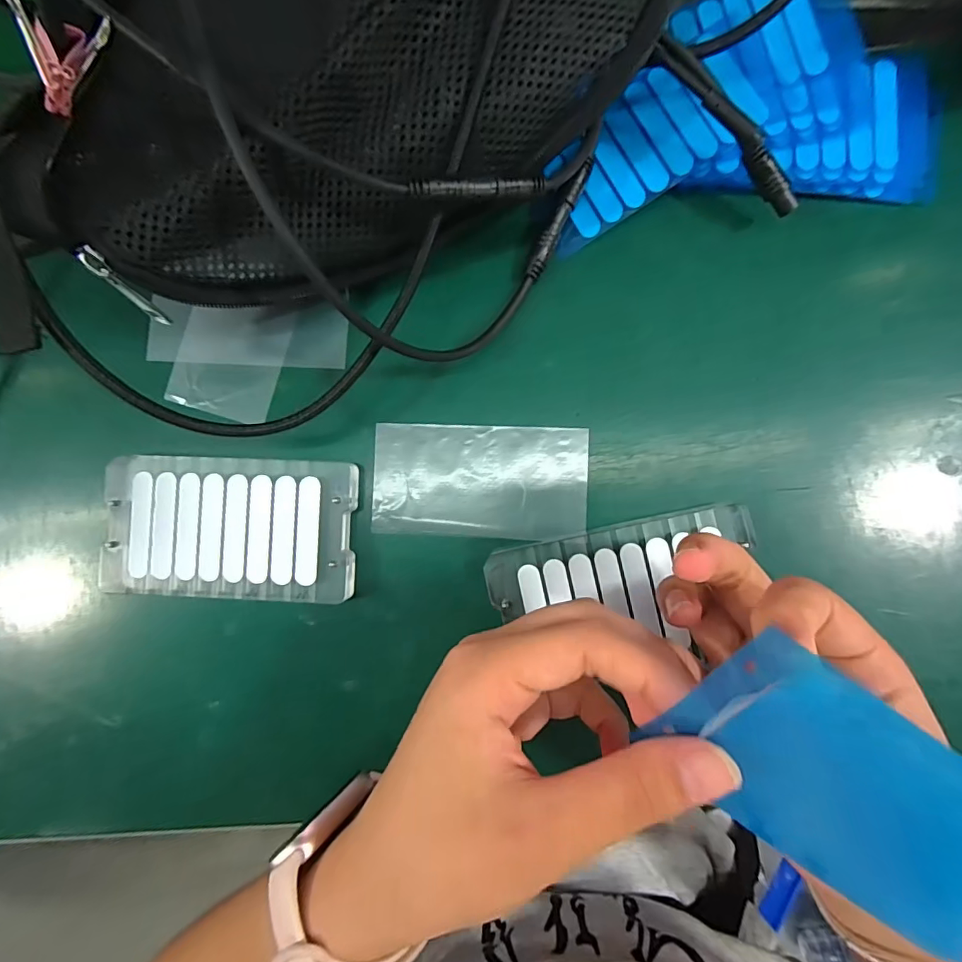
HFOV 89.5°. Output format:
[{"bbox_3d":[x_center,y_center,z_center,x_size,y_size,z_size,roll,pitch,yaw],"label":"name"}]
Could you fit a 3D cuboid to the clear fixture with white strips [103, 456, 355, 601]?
[{"bbox_3d":[-0.124,0.023,0.239,0.121,0.012,0.068,2,89,3],"label":"clear fixture with white strips"}]

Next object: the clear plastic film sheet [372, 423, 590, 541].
[{"bbox_3d":[-0.001,0.000,0.240,0.104,0.004,0.054,2,89,3],"label":"clear plastic film sheet"}]

